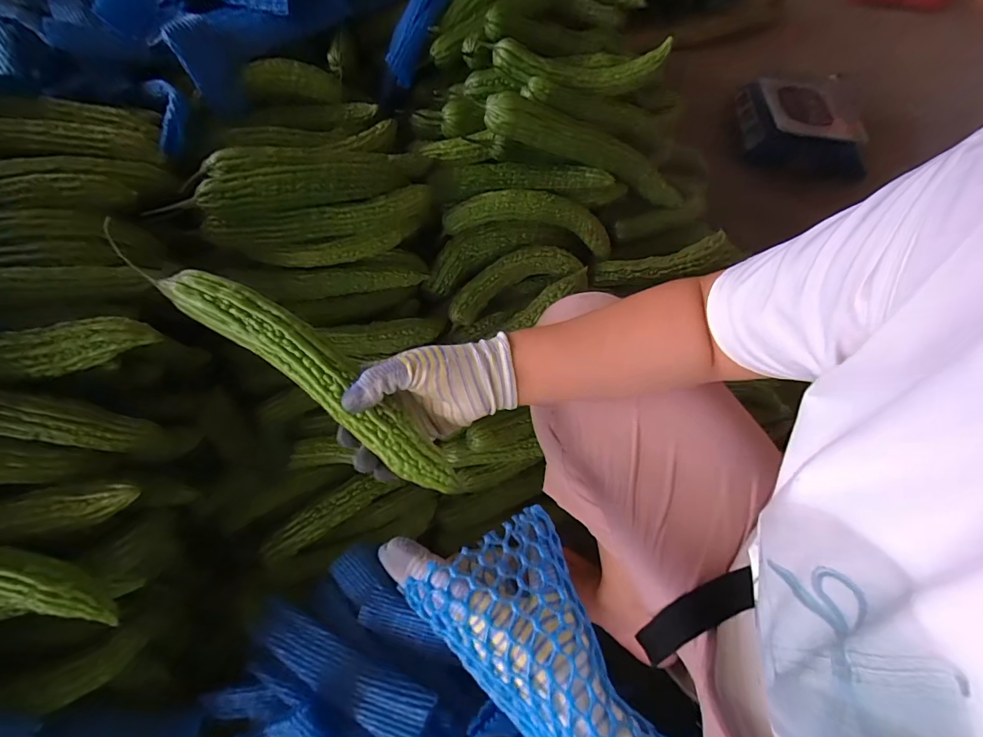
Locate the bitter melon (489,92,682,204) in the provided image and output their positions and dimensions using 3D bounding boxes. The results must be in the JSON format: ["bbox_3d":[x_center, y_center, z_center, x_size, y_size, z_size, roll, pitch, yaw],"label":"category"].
[{"bbox_3d":[0.143,-0.294,0.602,0.337,0.050,0.047,8,56,-29],"label":"bitter melon"}]

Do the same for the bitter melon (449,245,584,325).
[{"bbox_3d":[0.028,-0.127,0.631,0.201,0.051,0.058,-27,64,-2],"label":"bitter melon"}]

